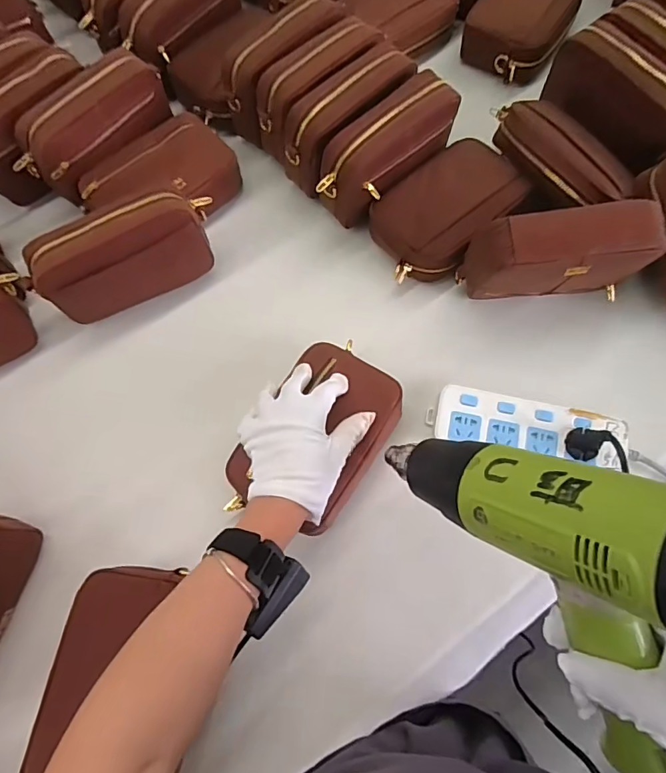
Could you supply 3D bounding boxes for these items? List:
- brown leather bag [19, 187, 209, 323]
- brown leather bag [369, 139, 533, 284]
[{"bbox_3d":[-0.241,-0.156,0.565,0.201,0.115,0.053,-29,72,-8],"label":"brown leather bag"},{"bbox_3d":[0.146,-0.220,0.610,0.200,0.081,0.124,-41,74,-11],"label":"brown leather bag"}]

